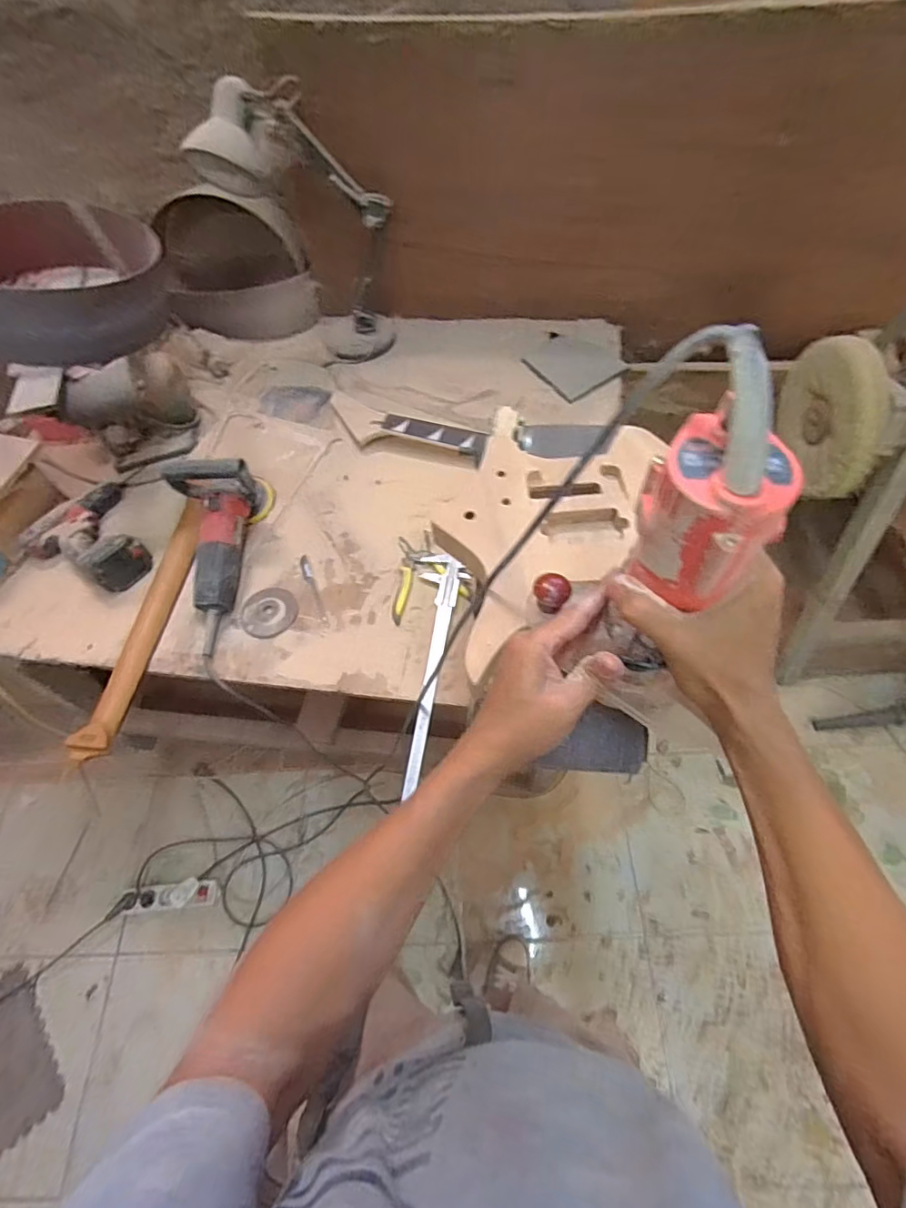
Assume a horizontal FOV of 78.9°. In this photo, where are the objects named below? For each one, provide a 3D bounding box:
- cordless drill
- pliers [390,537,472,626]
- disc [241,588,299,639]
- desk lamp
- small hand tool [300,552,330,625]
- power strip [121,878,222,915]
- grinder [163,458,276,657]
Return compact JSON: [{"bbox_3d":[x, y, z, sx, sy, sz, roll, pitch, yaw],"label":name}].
[{"bbox_3d":[-0.593,-0.118,0.919,0.196,0.064,0.173,30,67,19],"label":"cordless drill"},{"bbox_3d":[-0.051,-0.047,0.878,0.122,0.013,0.144,-17,61,-6],"label":"pliers"},{"bbox_3d":[-0.288,0.013,0.864,0.079,0.008,0.086,-2,60,3],"label":"disc"},{"bbox_3d":[-0.263,-0.675,1.019,0.299,0.427,0.134,-5,60,1],"label":"desk lamp"},{"bbox_3d":[-0.225,-0.025,0.883,0.016,0.004,0.132,-20,61,-7],"label":"small hand tool"},{"bbox_3d":[-0.662,0.683,1.284,0.227,0.042,0.063,-8,60,0],"label":"power strip"},{"bbox_3d":[-0.355,-0.090,0.839,0.120,0.153,0.286,-10,60,-1],"label":"grinder"}]

